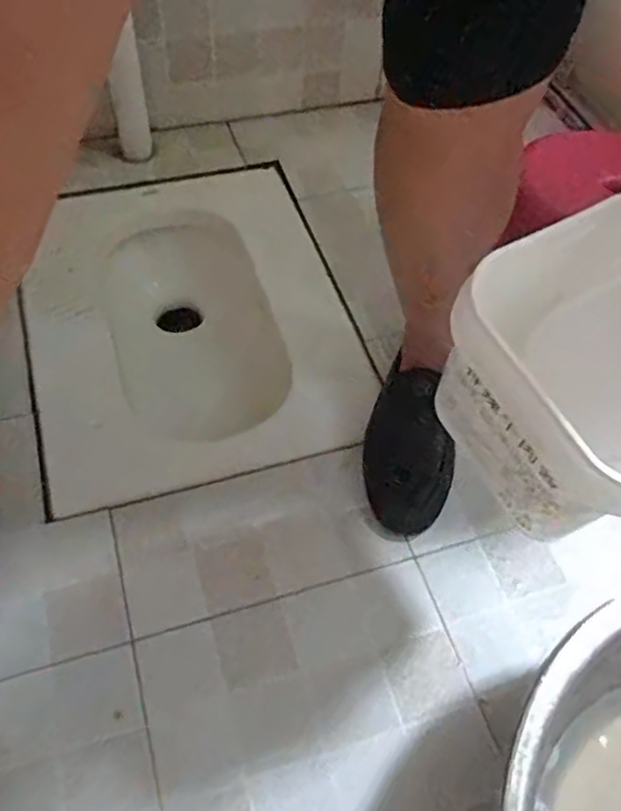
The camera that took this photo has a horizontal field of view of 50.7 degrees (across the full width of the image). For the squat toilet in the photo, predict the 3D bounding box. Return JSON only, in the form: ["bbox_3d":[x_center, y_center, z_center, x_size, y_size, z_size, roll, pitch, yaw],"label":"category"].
[{"bbox_3d":[-0.167,-0.099,0.928,0.415,0.142,0.521,-14,57,-14],"label":"squat toilet"}]

